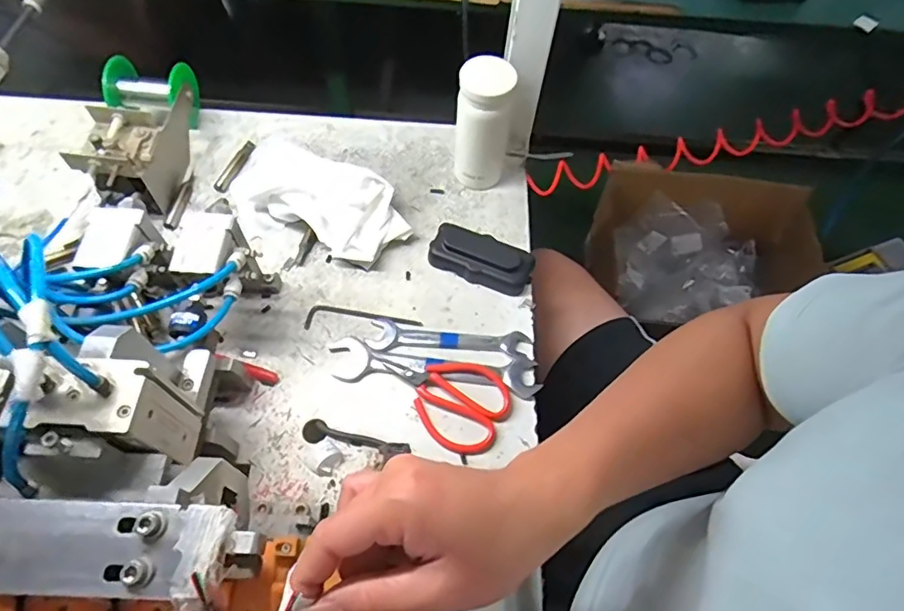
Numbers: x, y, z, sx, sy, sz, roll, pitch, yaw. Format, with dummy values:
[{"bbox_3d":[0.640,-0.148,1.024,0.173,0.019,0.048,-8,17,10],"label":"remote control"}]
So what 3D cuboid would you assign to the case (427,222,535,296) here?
[{"bbox_3d":[0.031,-0.051,0.575,0.107,0.025,0.055,22,62,9],"label":"case"}]

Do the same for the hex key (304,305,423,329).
[{"bbox_3d":[-0.088,0.013,0.543,0.114,0.004,0.025,4,61,-1],"label":"hex key"}]

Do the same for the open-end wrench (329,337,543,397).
[{"bbox_3d":[-0.017,0.057,0.519,0.196,0.006,0.041,6,61,0],"label":"open-end wrench"}]

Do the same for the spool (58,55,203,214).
[{"bbox_3d":[-0.333,-0.180,0.584,0.082,0.085,0.171,3,61,-2],"label":"spool"}]

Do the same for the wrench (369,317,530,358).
[{"bbox_3d":[-0.002,0.034,0.534,0.153,0.005,0.032,7,61,1],"label":"wrench"}]

